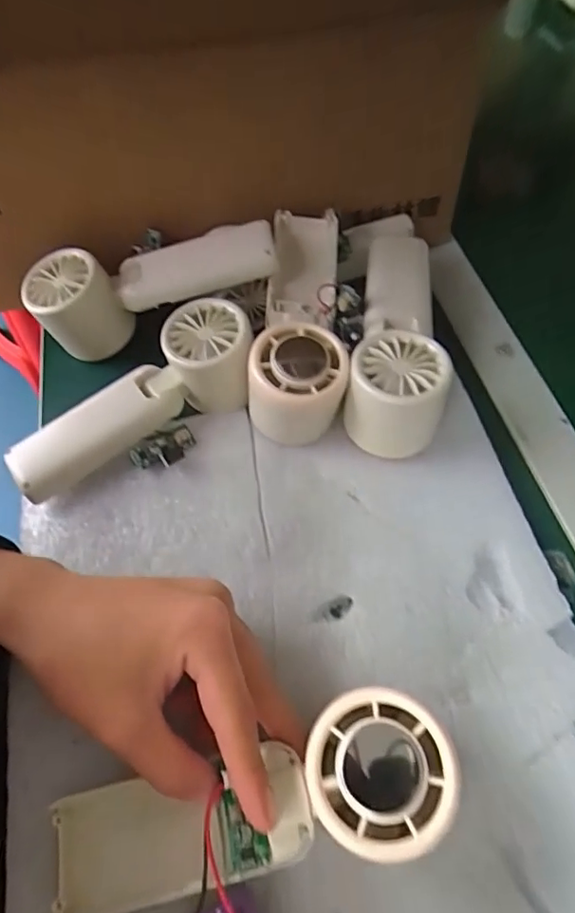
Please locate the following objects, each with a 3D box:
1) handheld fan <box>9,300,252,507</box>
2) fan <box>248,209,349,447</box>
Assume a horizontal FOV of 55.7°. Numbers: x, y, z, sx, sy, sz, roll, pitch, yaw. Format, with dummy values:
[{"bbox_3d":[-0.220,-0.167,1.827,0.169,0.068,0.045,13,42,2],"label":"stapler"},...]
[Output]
[{"bbox_3d":[-0.094,-0.037,0.330,0.158,0.050,0.056,-26,60,-15],"label":"handheld fan"},{"bbox_3d":[0.009,-0.085,0.352,0.058,0.058,0.165,4,57,4],"label":"fan"}]

